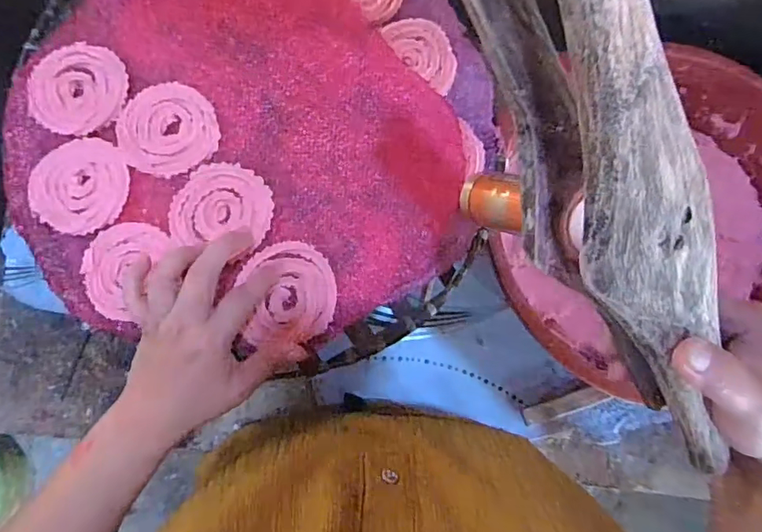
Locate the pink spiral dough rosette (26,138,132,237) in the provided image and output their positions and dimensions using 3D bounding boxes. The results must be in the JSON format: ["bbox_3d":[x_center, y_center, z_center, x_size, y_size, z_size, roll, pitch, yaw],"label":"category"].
[{"bbox_3d":[-0.243,-0.065,0.420,0.081,0.008,0.076,0,82,-2],"label":"pink spiral dough rosette"}]

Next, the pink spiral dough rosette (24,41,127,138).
[{"bbox_3d":[-0.252,-0.149,0.436,0.083,0.004,0.076,0,82,-2],"label":"pink spiral dough rosette"}]

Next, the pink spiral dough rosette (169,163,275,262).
[{"bbox_3d":[-0.126,-0.046,0.415,0.076,0.004,0.072,0,82,-2],"label":"pink spiral dough rosette"}]

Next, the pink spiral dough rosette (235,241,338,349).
[{"bbox_3d":[-0.072,0.020,0.410,0.071,0.007,0.075,-8,82,-3],"label":"pink spiral dough rosette"}]

